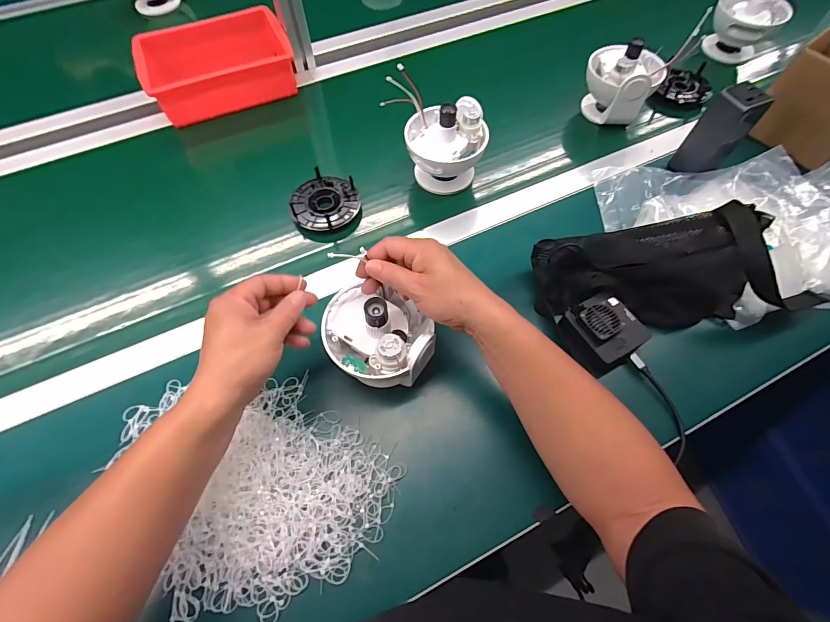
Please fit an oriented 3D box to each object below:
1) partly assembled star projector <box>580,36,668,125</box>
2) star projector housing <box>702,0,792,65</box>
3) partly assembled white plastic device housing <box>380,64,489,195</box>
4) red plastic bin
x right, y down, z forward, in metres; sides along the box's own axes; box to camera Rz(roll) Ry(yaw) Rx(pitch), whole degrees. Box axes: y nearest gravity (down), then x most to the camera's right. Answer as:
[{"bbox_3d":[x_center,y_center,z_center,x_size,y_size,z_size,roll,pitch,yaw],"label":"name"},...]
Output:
[{"bbox_3d":[0.330,-0.369,0.632,0.115,0.107,0.088,23,65,12],"label":"partly assembled star projector"},{"bbox_3d":[0.584,-0.513,0.701,0.106,0.113,0.096,32,66,17],"label":"star projector housing"},{"bbox_3d":[0.025,-0.256,0.585,0.155,0.117,0.101,28,65,15],"label":"partly assembled white plastic device housing"},{"bbox_3d":[-0.346,-0.436,0.700,0.244,0.078,0.161,-20,63,-11],"label":"red plastic bin"}]

